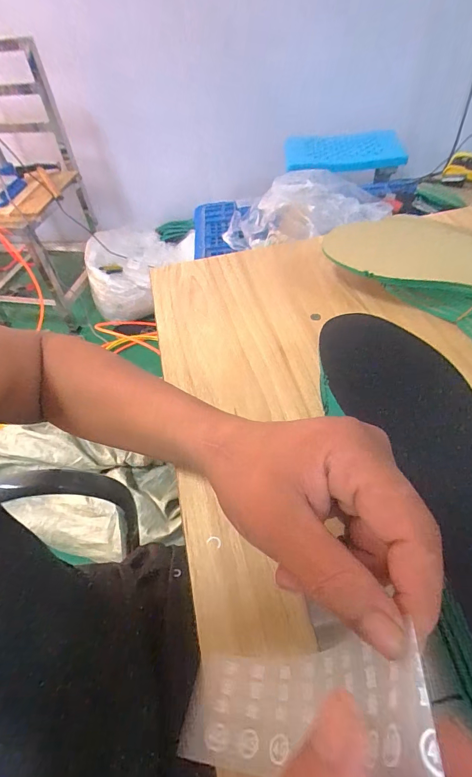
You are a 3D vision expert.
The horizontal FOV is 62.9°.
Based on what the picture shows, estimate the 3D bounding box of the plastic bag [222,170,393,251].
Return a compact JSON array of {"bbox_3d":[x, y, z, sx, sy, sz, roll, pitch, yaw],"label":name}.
[{"bbox_3d":[0.148,-0.432,0.924,0.354,0.114,0.195,-8,50,-1],"label":"plastic bag"}]

